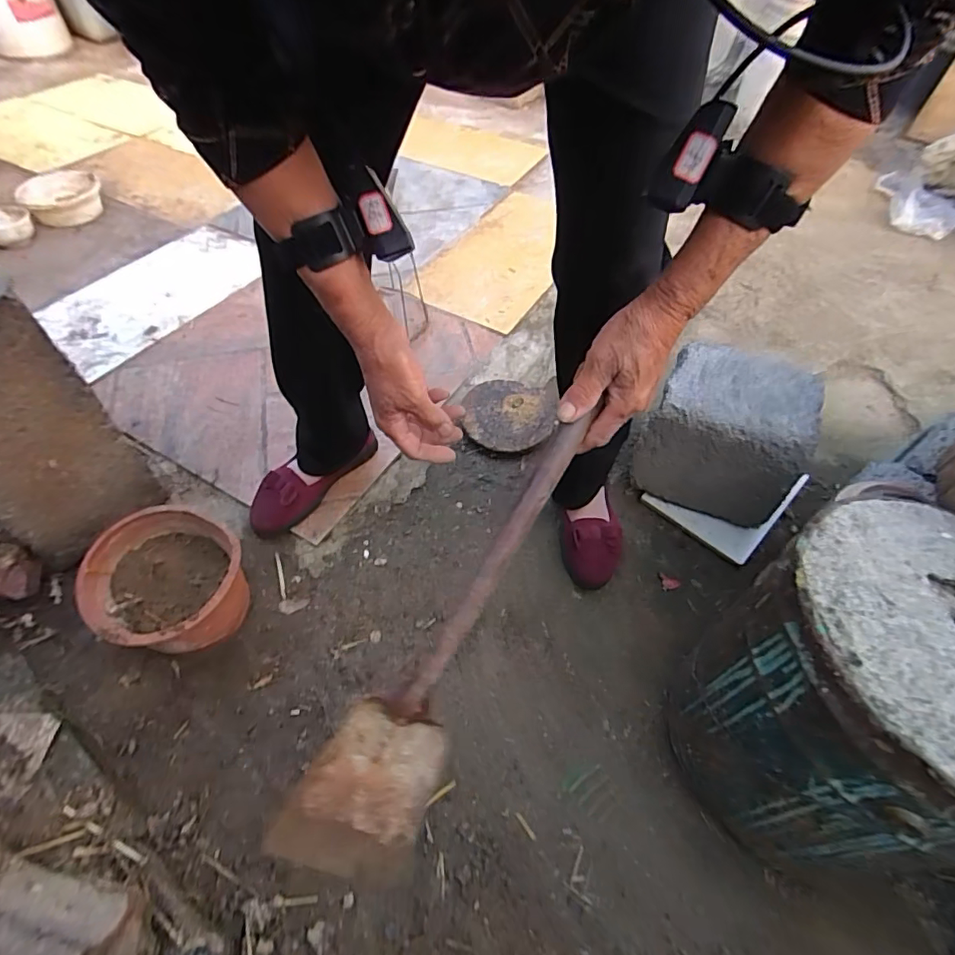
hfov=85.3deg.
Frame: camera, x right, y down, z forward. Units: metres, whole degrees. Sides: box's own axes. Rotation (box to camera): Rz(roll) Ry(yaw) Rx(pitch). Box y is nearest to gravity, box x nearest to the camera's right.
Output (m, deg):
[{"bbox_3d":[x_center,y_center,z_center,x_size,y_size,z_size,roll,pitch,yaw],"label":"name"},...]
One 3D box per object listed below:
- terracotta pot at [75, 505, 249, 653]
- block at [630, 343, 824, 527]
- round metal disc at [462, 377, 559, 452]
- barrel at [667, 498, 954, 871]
[{"bbox_3d":[-0.401,0.156,0.699,0.178,0.148,0.167,1,54,-1],"label":"terracotta pot"},{"bbox_3d":[0.384,-0.067,0.827,0.213,0.198,0.182,21,56,13],"label":"block"},{"bbox_3d":[0.065,-0.127,0.993,0.177,0.014,0.168,1,54,-1],"label":"round metal disc"},{"bbox_3d":[0.390,0.213,0.524,0.284,0.299,0.271,-4,54,-5],"label":"barrel"}]

